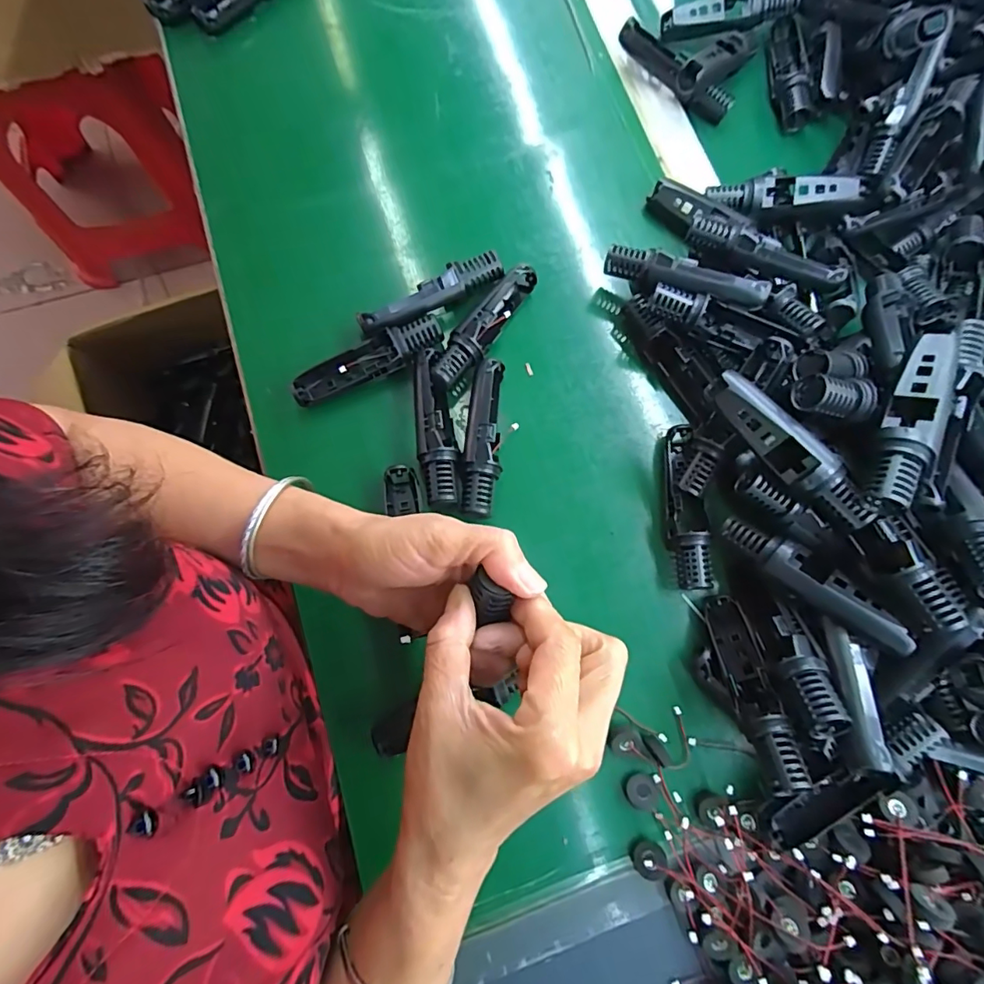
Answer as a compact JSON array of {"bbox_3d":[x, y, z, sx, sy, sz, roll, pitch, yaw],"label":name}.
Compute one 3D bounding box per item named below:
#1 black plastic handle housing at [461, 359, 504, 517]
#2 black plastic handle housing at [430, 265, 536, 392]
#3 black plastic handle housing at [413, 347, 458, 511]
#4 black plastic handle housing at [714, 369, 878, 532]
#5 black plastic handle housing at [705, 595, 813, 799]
[{"bbox_3d":[-0.006,-0.040,0.389,0.025,0.030,0.119,5,77,0],"label":"black plastic handle housing"},{"bbox_3d":[-0.007,-0.130,0.409,0.026,0.034,0.121,31,78,5],"label":"black plastic handle housing"},{"bbox_3d":[-0.043,-0.047,0.387,0.027,0.025,0.123,-9,77,-4],"label":"black plastic handle housing"},{"bbox_3d":[0.184,-0.025,0.314,0.025,0.020,0.117,-38,82,-11],"label":"black plastic handle housing"},{"bbox_3d":[0.167,0.126,0.331,0.024,0.032,0.122,1,41,-1],"label":"black plastic handle housing"}]

